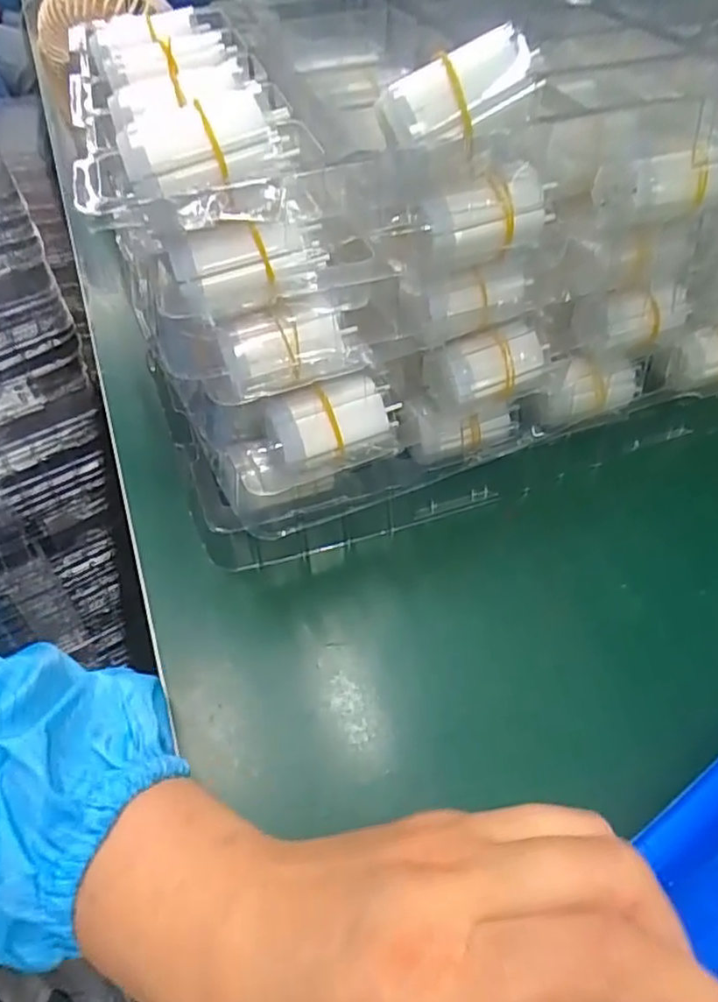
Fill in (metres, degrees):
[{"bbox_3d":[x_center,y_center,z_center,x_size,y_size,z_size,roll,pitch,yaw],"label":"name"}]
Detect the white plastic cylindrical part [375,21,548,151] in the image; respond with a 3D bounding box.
[{"bbox_3d":[0.042,-0.166,0.257,0.065,0.029,0.022,-26,51,-3],"label":"white plastic cylindrical part"}]

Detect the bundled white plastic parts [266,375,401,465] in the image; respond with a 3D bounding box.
[{"bbox_3d":[-0.012,-0.040,0.309,0.061,0.023,0.026,-19,50,-17],"label":"bundled white plastic parts"}]

